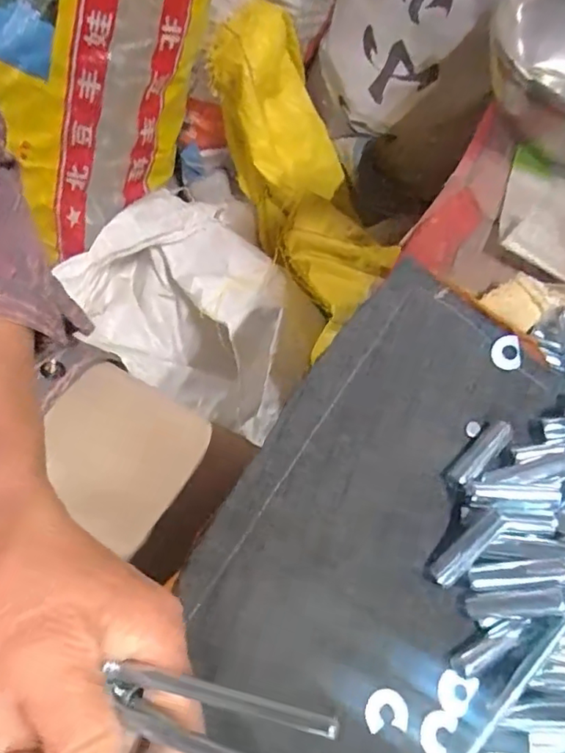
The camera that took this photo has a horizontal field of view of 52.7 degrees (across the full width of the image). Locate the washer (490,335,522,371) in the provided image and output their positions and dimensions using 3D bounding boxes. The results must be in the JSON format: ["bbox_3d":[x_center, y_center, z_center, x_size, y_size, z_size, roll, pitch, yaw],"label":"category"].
[{"bbox_3d":[0.123,-0.012,0.313,0.017,0.004,0.019,-18,100,2],"label":"washer"}]

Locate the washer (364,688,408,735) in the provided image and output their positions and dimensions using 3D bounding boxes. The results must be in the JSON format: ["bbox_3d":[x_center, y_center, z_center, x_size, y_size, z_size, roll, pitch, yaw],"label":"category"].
[{"bbox_3d":[0.045,0.145,0.248,0.019,0.004,0.016,-1,67,-7],"label":"washer"}]

